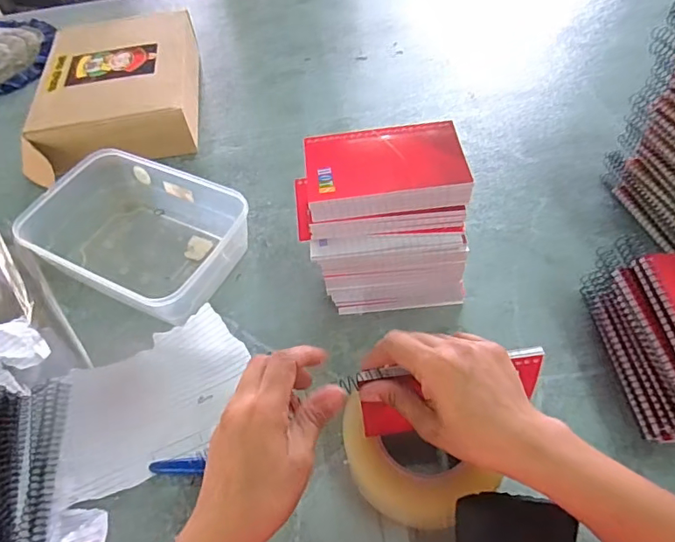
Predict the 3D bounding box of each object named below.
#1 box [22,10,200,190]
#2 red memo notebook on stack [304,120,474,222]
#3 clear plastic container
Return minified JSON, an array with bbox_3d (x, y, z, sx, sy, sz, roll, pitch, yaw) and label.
[{"bbox_3d":[-0.319,-0.257,0.742,0.221,0.079,0.335,-9,53,-1],"label":"box"},{"bbox_3d":[0.039,-0.087,0.426,0.128,0.022,0.083,-5,54,1],"label":"red memo notebook on stack"},{"bbox_3d":[-0.225,-0.043,0.578,0.237,0.070,0.153,23,59,21],"label":"clear plastic container"}]

